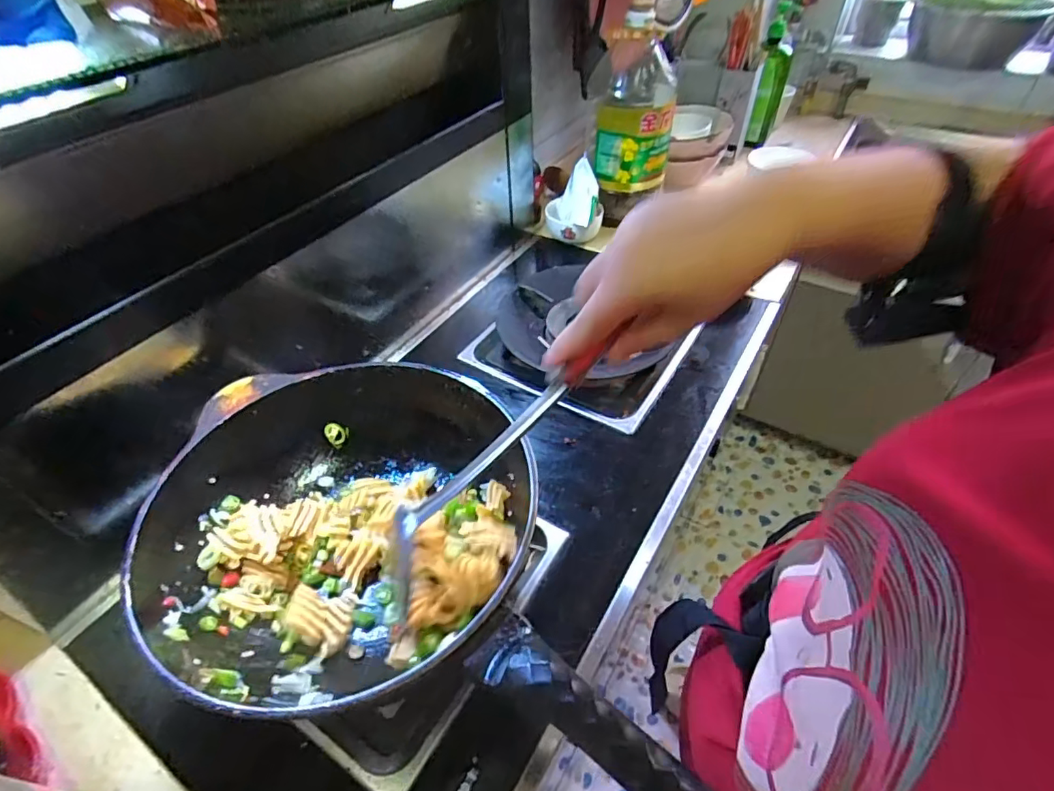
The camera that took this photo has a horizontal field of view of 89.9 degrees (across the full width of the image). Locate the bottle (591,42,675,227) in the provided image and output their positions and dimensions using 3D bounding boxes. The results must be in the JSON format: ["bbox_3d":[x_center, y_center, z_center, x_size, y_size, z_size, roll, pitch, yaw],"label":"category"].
[{"bbox_3d":[0.187,-0.476,0.956,0.137,0.259,0.155,0,46,2],"label":"bottle"}]

